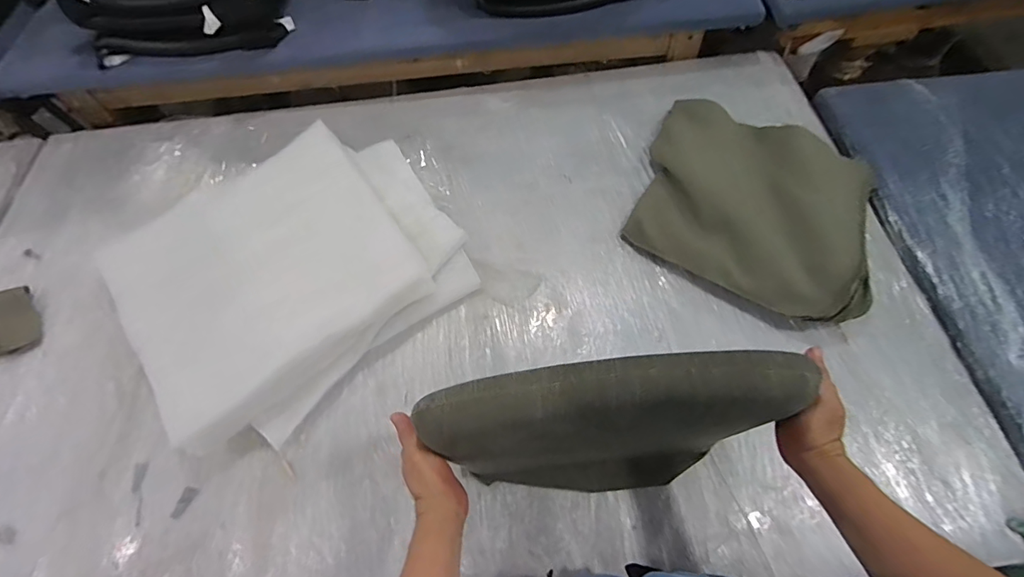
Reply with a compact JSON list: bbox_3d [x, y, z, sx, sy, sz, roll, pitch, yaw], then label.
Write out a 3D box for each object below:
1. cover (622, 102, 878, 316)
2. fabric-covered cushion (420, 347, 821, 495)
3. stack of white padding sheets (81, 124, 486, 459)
[{"bbox_3d":[0.509,-0.180,0.994,0.451,0.118,0.467,22,66,12],"label":"cover"},{"bbox_3d":[0.111,0.202,0.630,0.387,0.401,0.093,-3,63,1],"label":"fabric-covered cushion"},{"bbox_3d":[-0.441,-0.050,0.958,0.621,0.124,0.539,-33,67,-14],"label":"stack of white padding sheets"}]

